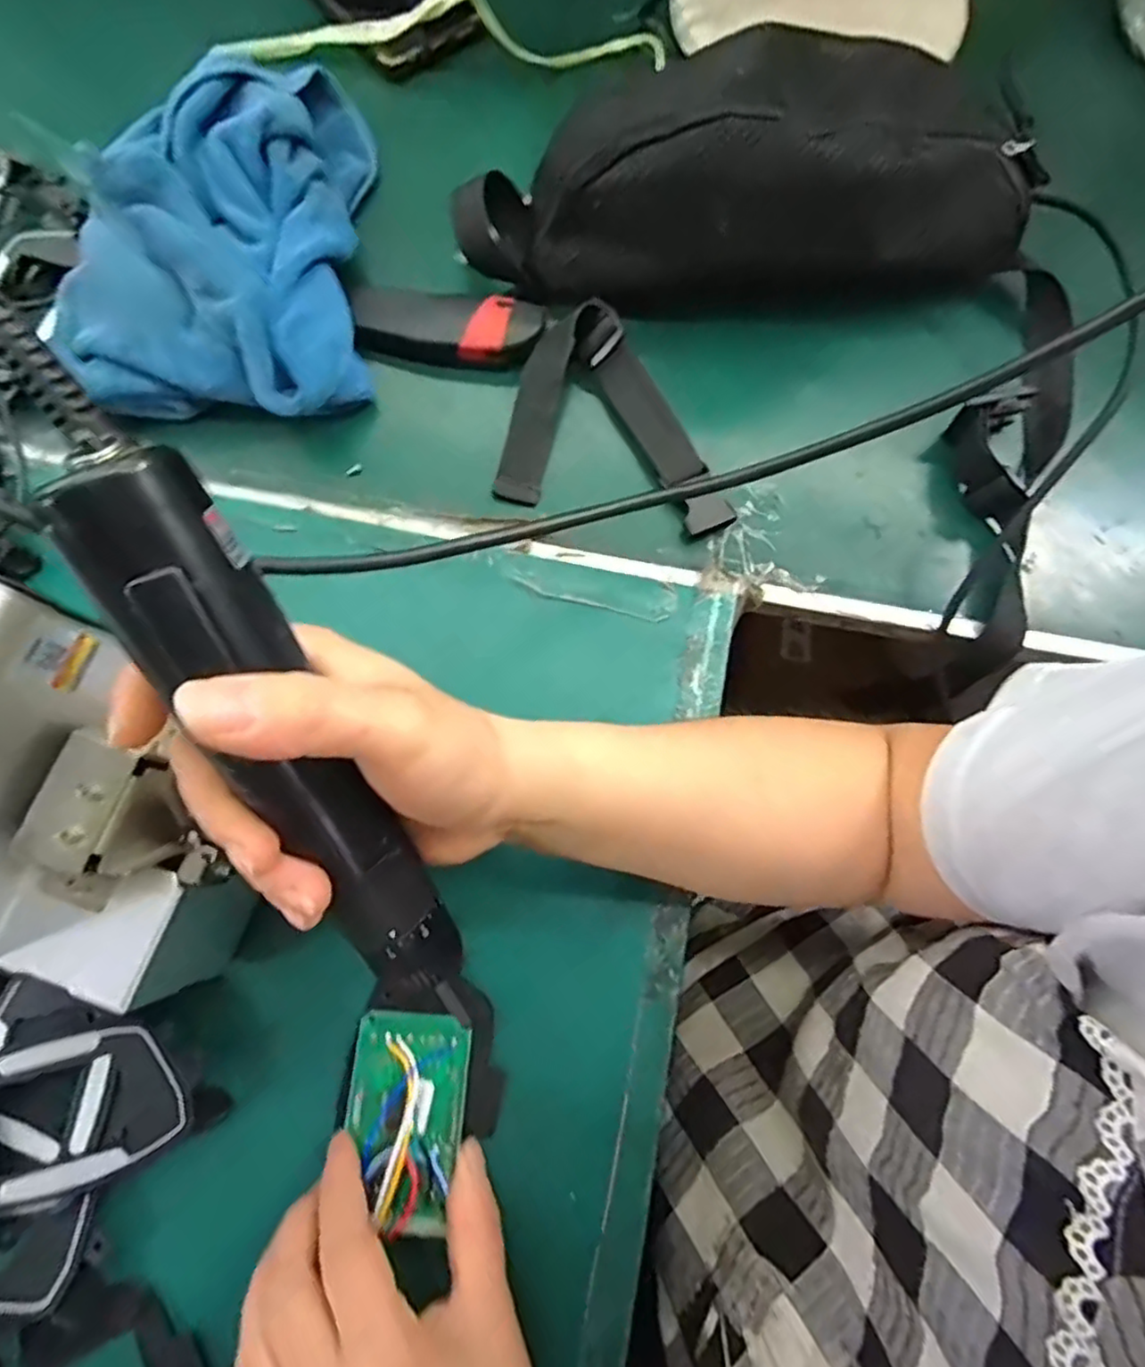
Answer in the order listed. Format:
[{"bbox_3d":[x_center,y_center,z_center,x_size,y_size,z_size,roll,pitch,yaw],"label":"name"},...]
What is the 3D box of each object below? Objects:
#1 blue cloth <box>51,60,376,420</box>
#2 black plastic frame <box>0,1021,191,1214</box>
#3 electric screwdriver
[{"bbox_3d":[-0.196,-0.261,0.369,0.146,0.059,0.244,-3,77,-2],"label":"blue cloth"},{"bbox_3d":[-0.216,0.181,0.279,0.097,0.012,0.061,-14,78,-5],"label":"black plastic frame"},{"bbox_3d":[-0.081,0.028,0.201,0.033,0.029,0.190,-24,119,-5],"label":"electric screwdriver"}]

